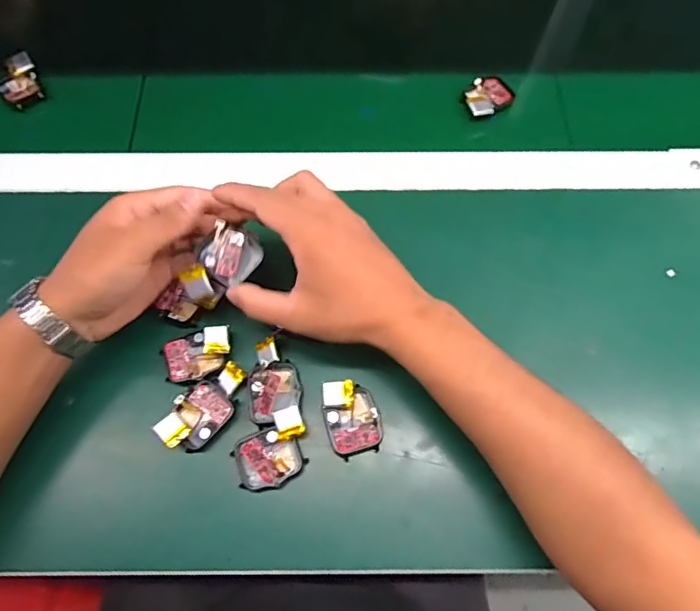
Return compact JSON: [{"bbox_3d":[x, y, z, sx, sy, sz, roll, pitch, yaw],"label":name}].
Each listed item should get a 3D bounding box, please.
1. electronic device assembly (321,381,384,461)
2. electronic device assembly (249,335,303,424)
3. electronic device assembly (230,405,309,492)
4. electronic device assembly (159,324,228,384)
[{"bbox_3d":[0.001,0.080,0.354,0.037,0.021,0.051,-14,69,-5],"label":"electronic device assembly"},{"bbox_3d":[-0.056,0.054,0.360,0.038,0.017,0.062,-6,69,-2],"label":"electronic device assembly"},{"bbox_3d":[-0.053,0.102,0.343,0.056,0.015,0.040,-35,73,-12],"label":"electronic device assembly"},{"bbox_3d":[-0.114,0.037,0.370,0.049,0.015,0.035,-11,69,-4],"label":"electronic device assembly"}]

